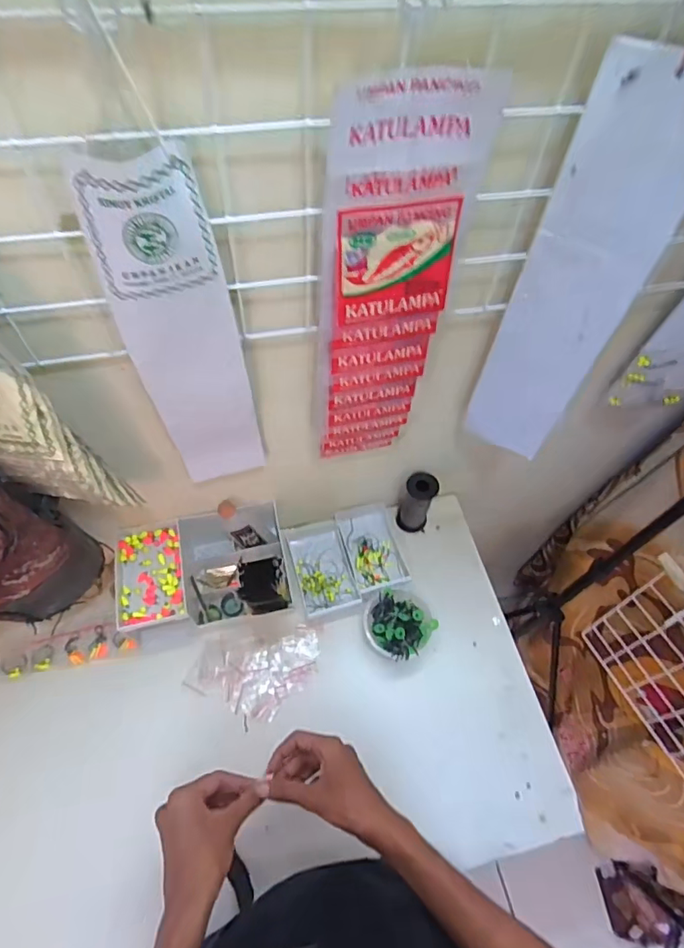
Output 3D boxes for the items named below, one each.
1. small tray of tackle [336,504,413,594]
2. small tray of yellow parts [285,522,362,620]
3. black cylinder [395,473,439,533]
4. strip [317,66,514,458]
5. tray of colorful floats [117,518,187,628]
[{"bbox_3d":[0.051,0.118,0.824,0.088,0.035,0.144,-14,60,-11],"label":"small tray of tackle"},{"bbox_3d":[-0.030,0.142,0.810,0.086,0.025,0.146,-12,60,-10],"label":"small tray of yellow parts"},{"bbox_3d":[0.119,0.042,0.819,0.052,0.111,0.046,17,59,7],"label":"black cylinder"},{"bbox_3d":[0.040,-0.137,0.484,0.122,0.392,0.026,-12,60,-10],"label":"strip"},{"bbox_3d":[-0.266,0.137,0.718,0.089,0.023,0.146,-10,60,-9],"label":"tray of colorful floats"}]

